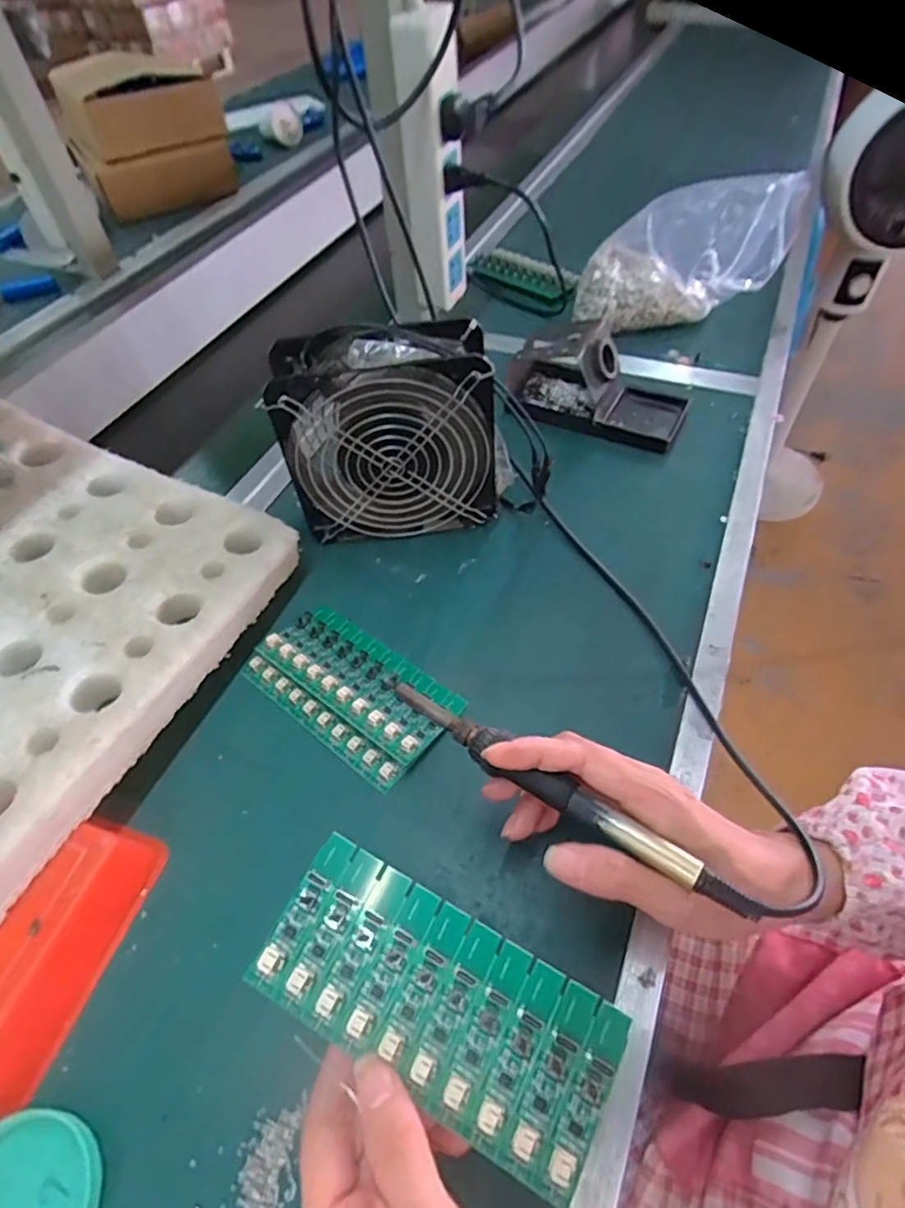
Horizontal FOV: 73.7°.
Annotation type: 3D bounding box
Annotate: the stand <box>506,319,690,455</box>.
[{"bbox_3d":[0.135,-0.208,0.558,0.161,0.065,0.083,20,56,19],"label":"stand"}]

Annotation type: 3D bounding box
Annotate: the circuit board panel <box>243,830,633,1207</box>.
[{"bbox_3d":[-0.007,0.151,0.232,0.135,0.006,0.062,26,66,14],"label":"circuit board panel"}]

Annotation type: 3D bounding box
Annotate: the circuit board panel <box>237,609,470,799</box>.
[{"bbox_3d":[-0.067,0.053,0.402,0.138,0.018,0.077,31,61,25],"label":"circuit board panel"}]

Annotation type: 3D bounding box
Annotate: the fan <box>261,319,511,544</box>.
[{"bbox_3d":[-0.043,-0.123,0.448,0.152,0.154,0.056,-7,52,-1],"label":"fan"}]

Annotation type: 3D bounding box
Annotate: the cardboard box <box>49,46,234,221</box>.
[{"bbox_3d":[-0.464,-0.741,0.947,0.248,0.167,0.138,-31,56,-19],"label":"cardboard box"}]

